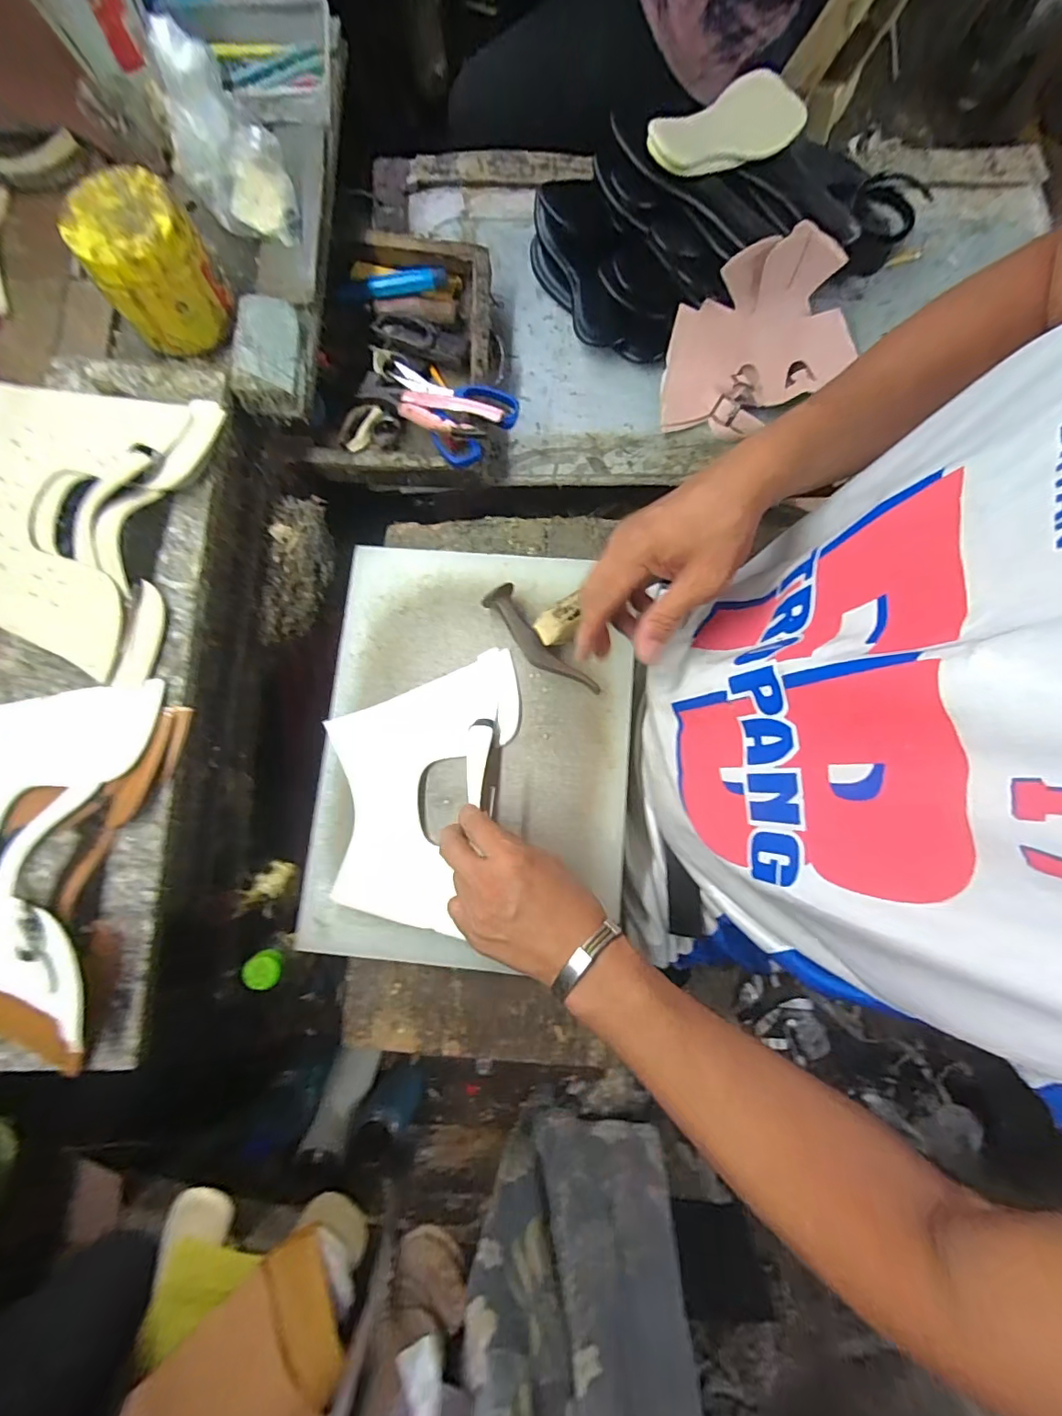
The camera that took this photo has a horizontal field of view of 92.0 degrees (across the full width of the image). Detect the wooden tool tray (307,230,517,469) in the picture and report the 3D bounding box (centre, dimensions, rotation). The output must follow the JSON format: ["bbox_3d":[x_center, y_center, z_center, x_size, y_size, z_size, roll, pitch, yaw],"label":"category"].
[{"bbox_3d":[-0.134,-0.408,0.616,0.222,0.080,0.290,0,80,-1],"label":"wooden tool tray"}]

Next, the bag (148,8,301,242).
[{"bbox_3d":[-0.274,-0.504,0.455,0.090,0.106,0.087,-26,81,-5],"label":"bag"}]

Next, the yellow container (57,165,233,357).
[{"bbox_3d":[-0.328,-0.383,0.447,0.090,0.088,0.084,0,80,-1],"label":"yellow container"}]

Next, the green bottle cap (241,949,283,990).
[{"bbox_3d":[-0.253,0.248,0.486,0.035,0.015,0.032,0,80,-1],"label":"green bottle cap"}]

